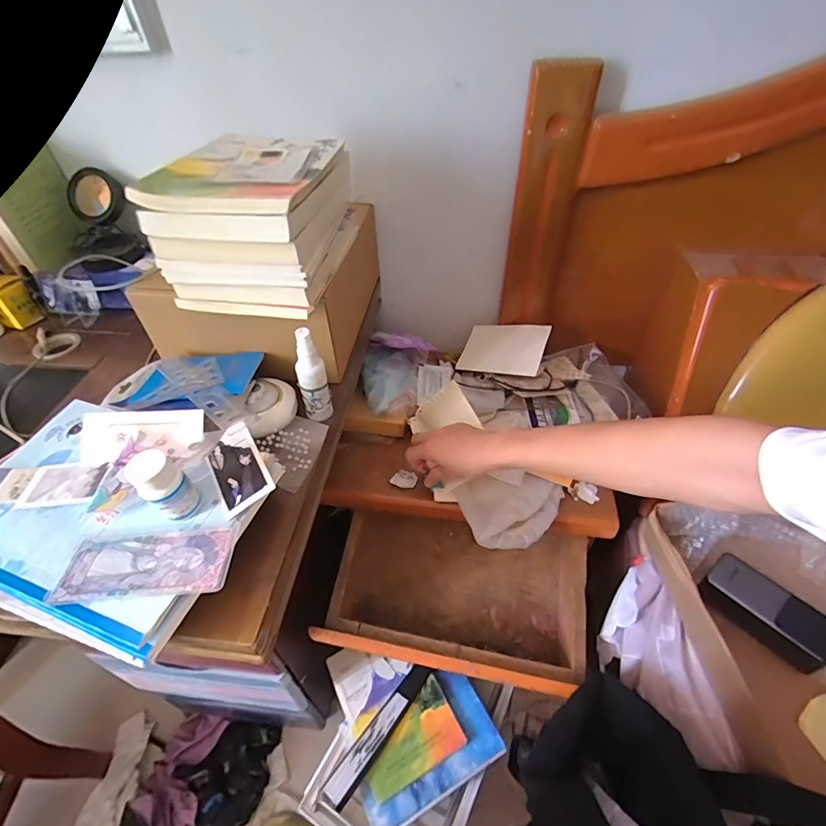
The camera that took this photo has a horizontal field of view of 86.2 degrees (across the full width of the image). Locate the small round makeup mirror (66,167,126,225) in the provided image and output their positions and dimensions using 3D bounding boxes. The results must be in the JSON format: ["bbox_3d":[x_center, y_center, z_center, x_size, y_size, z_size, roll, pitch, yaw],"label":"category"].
[{"bbox_3d":[-0.501,-0.342,0.699,0.080,0.075,0.019,-50,19,4],"label":"small round makeup mirror"}]

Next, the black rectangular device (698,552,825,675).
[{"bbox_3d":[0.416,0.233,0.523,0.060,0.055,0.128,-34,53,-29],"label":"black rectangular device"}]

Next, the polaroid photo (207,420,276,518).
[{"bbox_3d":[-0.160,0.049,0.397,0.046,0.009,0.082,-35,56,-6],"label":"polaroid photo"}]

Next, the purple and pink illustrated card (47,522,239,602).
[{"bbox_3d":[-0.209,0.117,0.347,0.130,0.006,0.054,-2,45,-1],"label":"purple and pink illustrated card"}]

